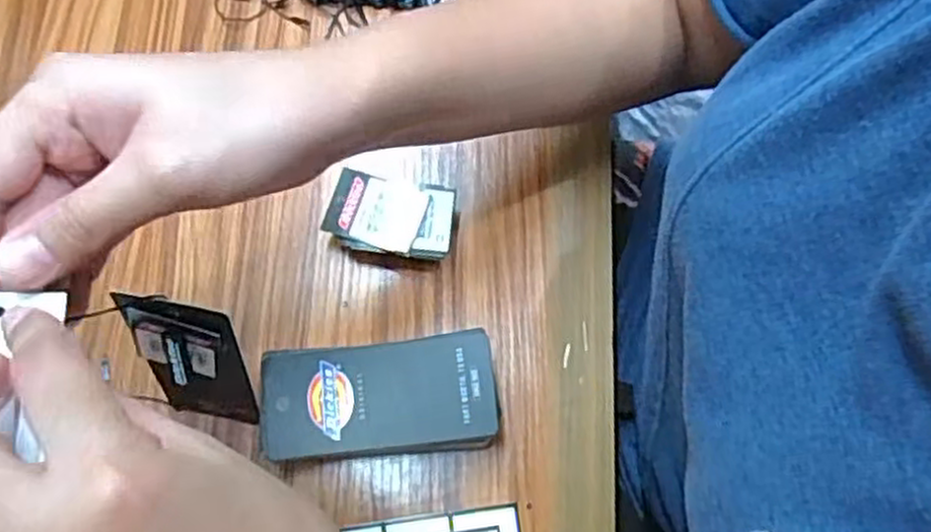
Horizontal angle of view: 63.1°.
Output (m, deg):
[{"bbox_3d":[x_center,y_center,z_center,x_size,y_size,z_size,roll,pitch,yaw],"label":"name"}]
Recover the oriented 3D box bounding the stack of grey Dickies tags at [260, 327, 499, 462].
[{"bbox_3d":[-0.041,0.066,0.376,0.110,0.036,0.056,-7,73,-3],"label":"stack of grey Dickies tags"}]

